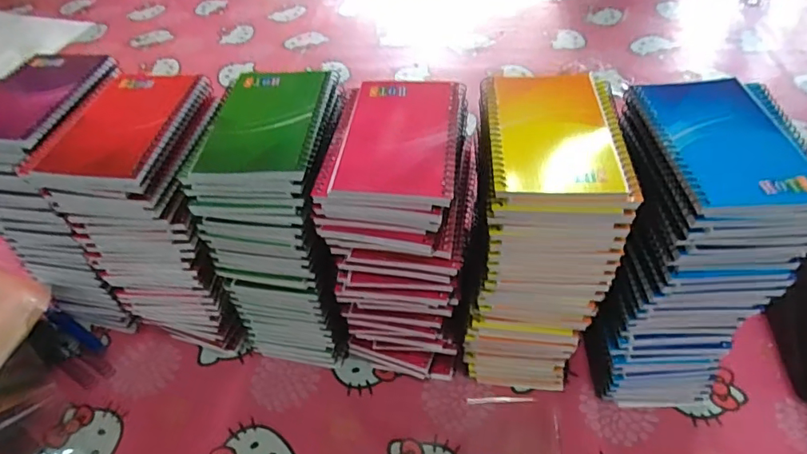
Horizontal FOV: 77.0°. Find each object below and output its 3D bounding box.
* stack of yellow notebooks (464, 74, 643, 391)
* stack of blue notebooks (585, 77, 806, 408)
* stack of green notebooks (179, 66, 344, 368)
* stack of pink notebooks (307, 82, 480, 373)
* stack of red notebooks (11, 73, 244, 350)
[{"bbox_3d":[0.109,0.019,0.442,0.098,0.253,0.136,2,48,6],"label":"stack of yellow notebooks"},{"bbox_3d":[0.223,0.029,0.426,0.098,0.253,0.140,-2,48,2],"label":"stack of blue notebooks"},{"bbox_3d":[-0.102,0.004,0.474,0.102,0.247,0.142,2,48,6],"label":"stack of green notebooks"},{"bbox_3d":[0.003,0.016,0.459,0.105,0.245,0.142,5,48,9],"label":"stack of pink notebooks"},{"bbox_3d":[-0.215,-0.002,0.488,0.112,0.246,0.128,5,48,9],"label":"stack of red notebooks"}]

